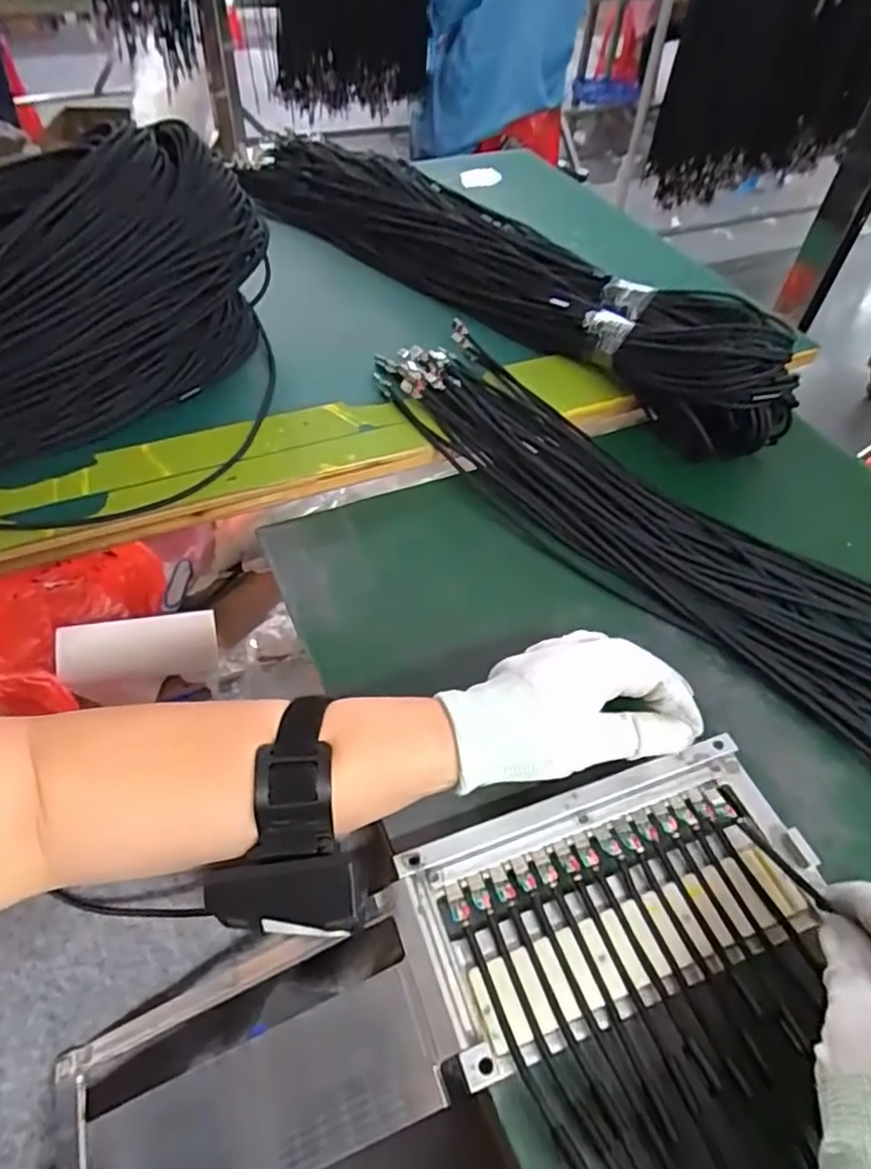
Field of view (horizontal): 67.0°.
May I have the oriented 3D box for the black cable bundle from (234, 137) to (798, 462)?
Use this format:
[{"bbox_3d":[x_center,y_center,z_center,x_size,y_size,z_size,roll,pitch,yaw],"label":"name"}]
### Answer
[{"bbox_3d":[0.046,-0.362,0.697,0.724,0.080,0.173,37,57,25],"label":"black cable bundle"}]

